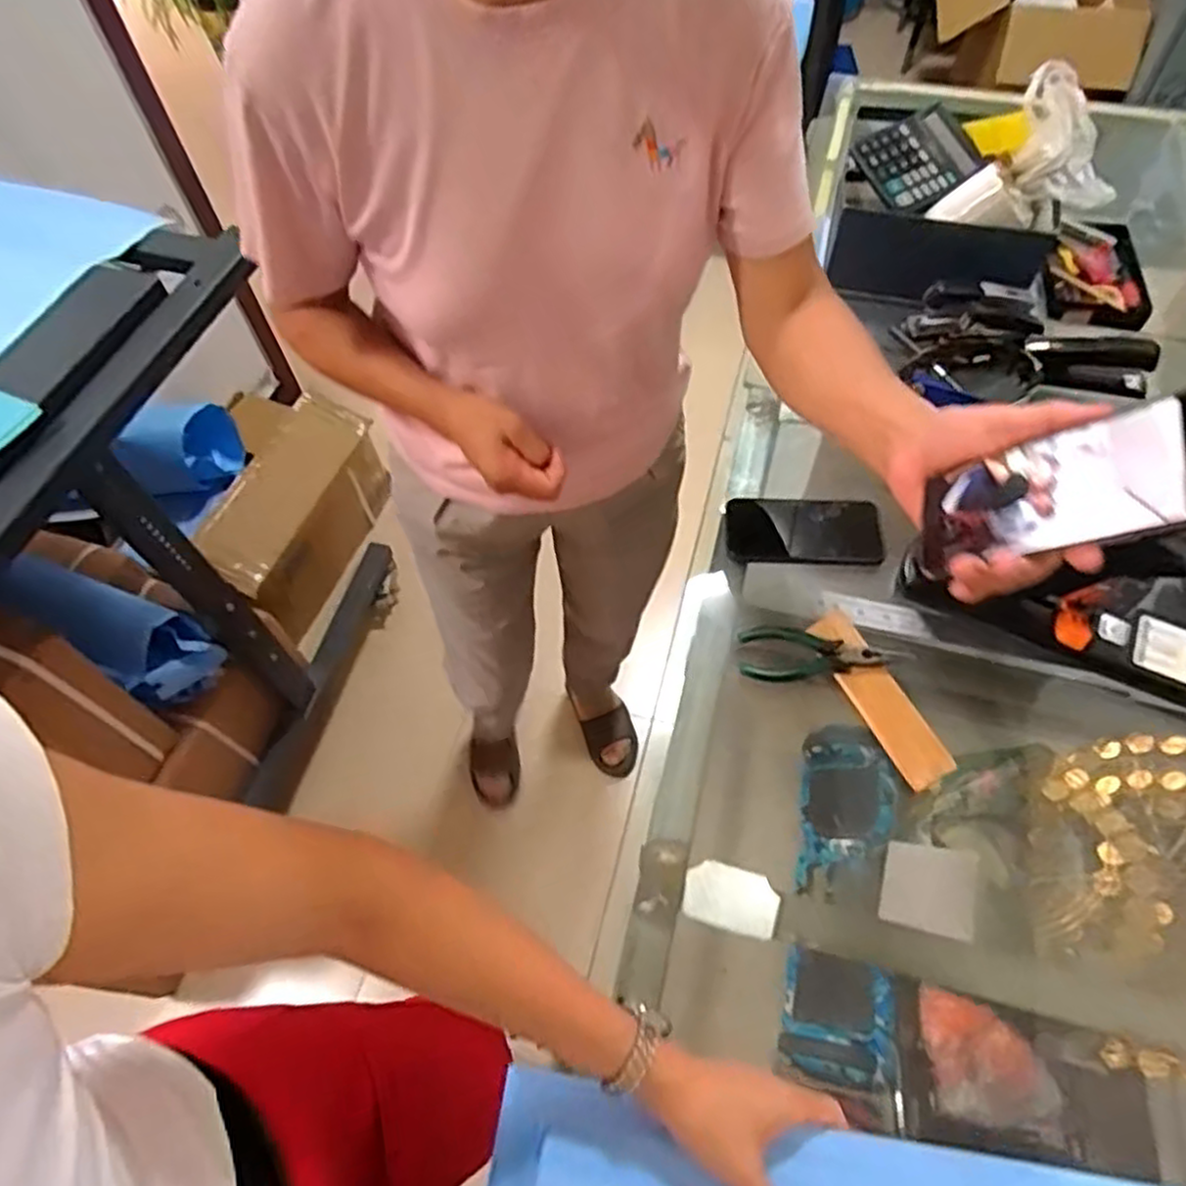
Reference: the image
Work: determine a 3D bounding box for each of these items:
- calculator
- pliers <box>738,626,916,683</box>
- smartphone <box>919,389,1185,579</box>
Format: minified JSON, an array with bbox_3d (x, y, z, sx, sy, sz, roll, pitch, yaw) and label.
[{"bbox_3d":[0.433,-0.569,0.970,0.158,0.025,0.117,-31,88,-11],"label":"calculator"},{"bbox_3d":[0.219,0.059,0.712,0.149,0.020,0.059,2,58,3],"label":"pliers"},{"bbox_3d":[0.270,-0.057,0.439,0.010,0.162,0.074,18,69,-29],"label":"smartphone"}]

